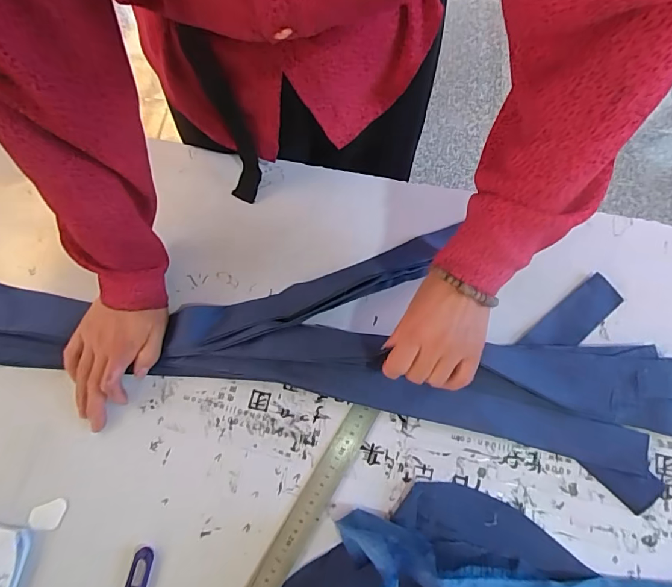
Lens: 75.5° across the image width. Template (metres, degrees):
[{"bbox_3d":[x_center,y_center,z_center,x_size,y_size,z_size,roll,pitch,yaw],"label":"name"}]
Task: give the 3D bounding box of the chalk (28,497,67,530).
[{"bbox_3d":[-0.299,0.231,0.450,0.036,0.004,0.027,-20,72,-5],"label":"chalk"}]

